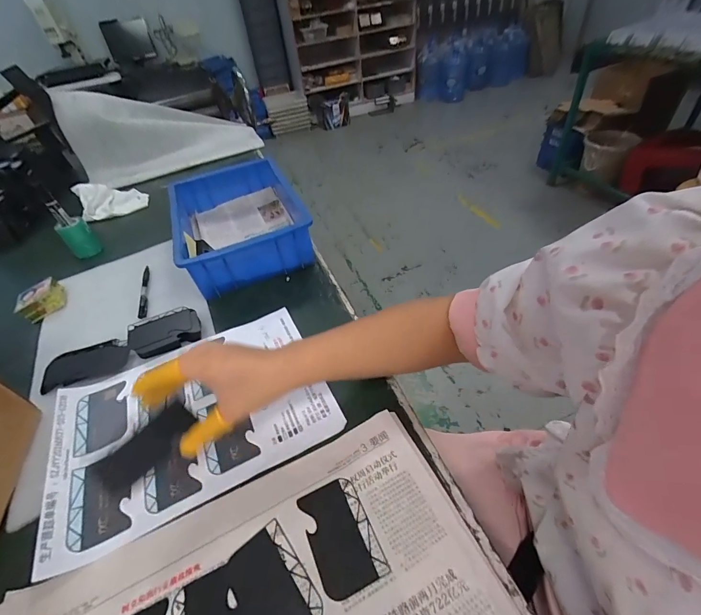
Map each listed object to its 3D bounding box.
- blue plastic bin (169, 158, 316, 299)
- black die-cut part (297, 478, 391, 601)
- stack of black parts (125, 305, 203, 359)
[{"bbox_3d":[-0.203,-0.157,0.634,0.198,0.086,0.296,-18,44,-12],"label":"blue plastic bin"},{"bbox_3d":[-0.009,0.194,0.300,0.053,0.004,0.082,-21,44,-14],"label":"black die-cut part"},{"bbox_3d":[-0.258,0.032,0.481,0.091,0.017,0.065,-21,44,-15],"label":"stack of black parts"}]

